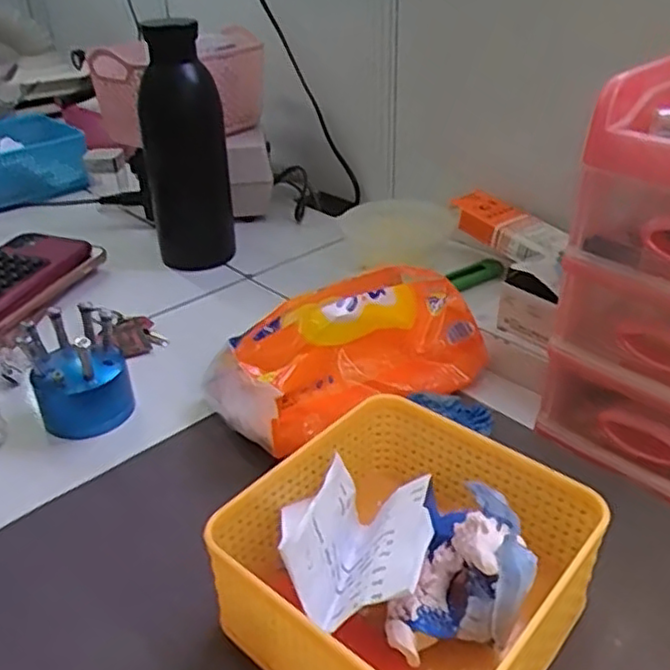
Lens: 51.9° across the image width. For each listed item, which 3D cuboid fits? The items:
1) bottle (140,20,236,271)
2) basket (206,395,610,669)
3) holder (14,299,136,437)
[{"bbox_3d":[-0.132,-0.159,0.612,0.069,0.213,0.060,-10,32,-13],"label":"bottle"},{"bbox_3d":[0.032,0.103,0.305,0.130,0.066,0.137,23,40,34],"label":"basket"},{"bbox_3d":[-0.165,0.023,0.444,0.056,0.073,0.053,-16,35,-21],"label":"holder"}]

